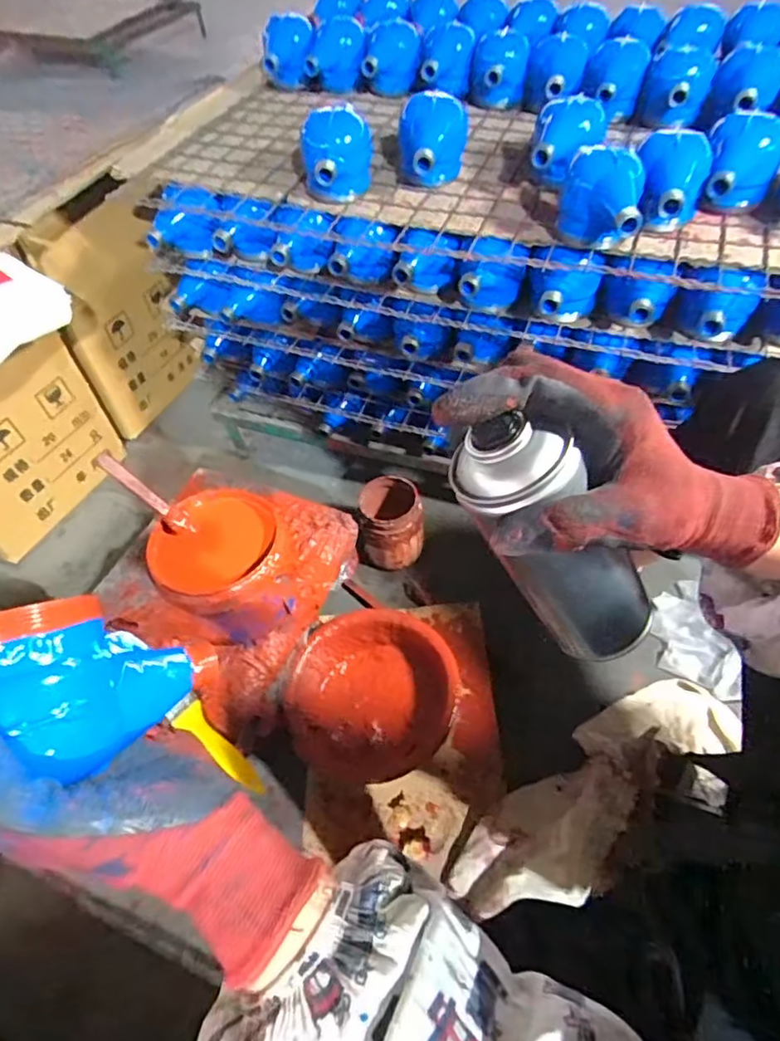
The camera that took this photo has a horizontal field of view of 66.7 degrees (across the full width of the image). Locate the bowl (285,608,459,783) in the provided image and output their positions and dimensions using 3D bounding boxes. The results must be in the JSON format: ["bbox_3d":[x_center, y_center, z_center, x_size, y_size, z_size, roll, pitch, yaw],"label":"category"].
[{"bbox_3d":[-0.021,0.233,0.794,0.212,0.094,0.196,-2,52,3],"label":"bowl"}]

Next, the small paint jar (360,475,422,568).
[{"bbox_3d":[0.005,0.007,0.951,0.097,0.119,0.101,-2,52,3],"label":"small paint jar"}]

